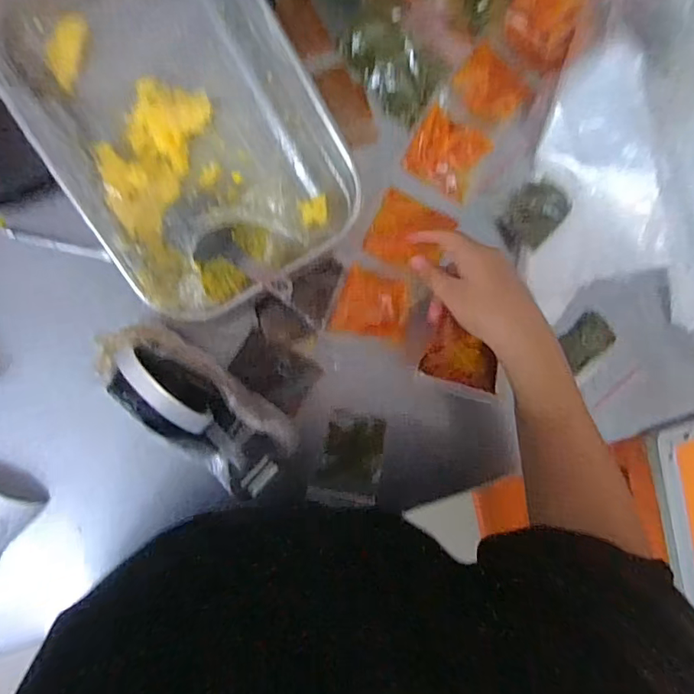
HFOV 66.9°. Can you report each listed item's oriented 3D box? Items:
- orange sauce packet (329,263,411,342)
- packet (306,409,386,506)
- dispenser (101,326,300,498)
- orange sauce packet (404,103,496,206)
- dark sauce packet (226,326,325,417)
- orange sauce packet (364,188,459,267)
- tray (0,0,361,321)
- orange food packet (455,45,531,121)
[{"bbox_3d":[0.024,-0.041,0.502,0.070,0.019,0.061,7,93,-7],"label":"orange sauce packet"},{"bbox_3d":[0.004,0.112,0.524,0.065,0.005,0.092,11,92,-8],"label":"packet"},{"bbox_3d":[-0.126,0.051,0.452,0.179,0.104,0.082,41,88,-8],"label":"dispenser"},{"bbox_3d":[0.099,-0.189,0.514,0.070,0.013,0.067,27,90,-8],"label":"orange sauce packet"},{"bbox_3d":[-0.068,0.023,0.508,0.077,0.005,0.056,36,89,-8],"label":"dark sauce packet"},{"bbox_3d":[0.062,-0.111,0.517,0.073,0.009,0.066,24,90,-8],"label":"orange sauce packet"},{"bbox_3d":[-0.135,-0.181,0.445,0.214,0.077,0.296,-31,97,-4],"label":"tray"},{"bbox_3d":[0.141,-0.253,0.514,0.066,0.010,0.050,38,88,-8],"label":"orange food packet"}]

